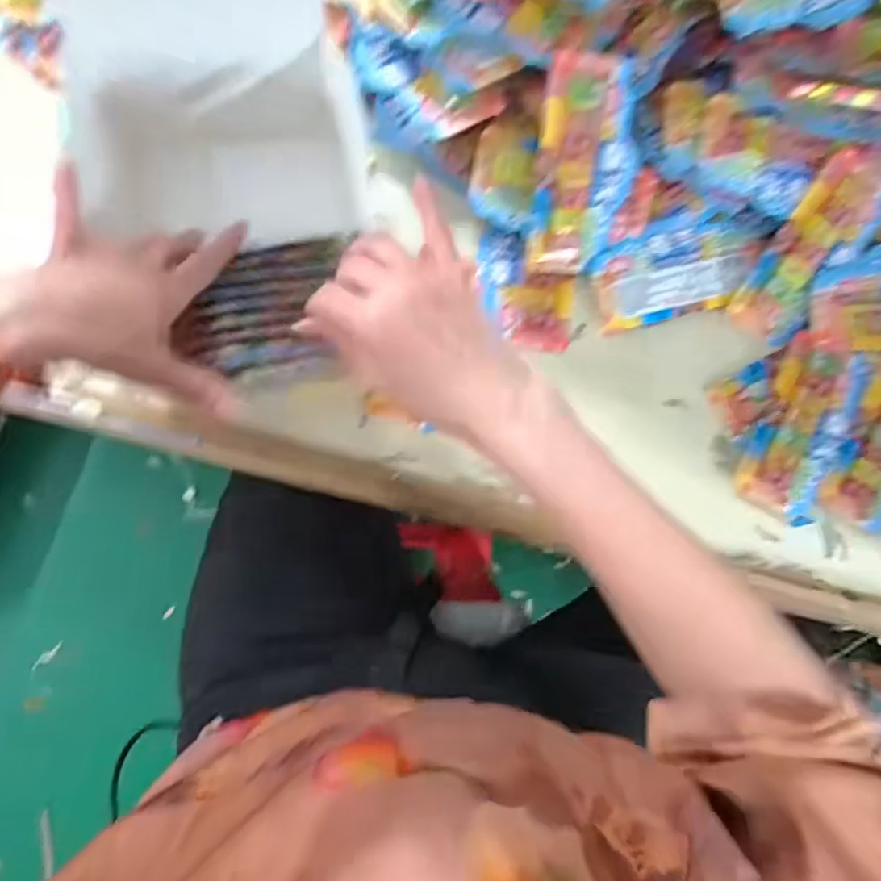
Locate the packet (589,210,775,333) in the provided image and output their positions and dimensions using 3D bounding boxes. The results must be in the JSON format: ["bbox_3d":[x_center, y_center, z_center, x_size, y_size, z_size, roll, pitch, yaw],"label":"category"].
[{"bbox_3d":[0.195,-0.142,0.470,0.137,0.024,0.077,-15,86,-7],"label":"packet"}]

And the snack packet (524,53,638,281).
[{"bbox_3d":[0.112,-0.203,0.433,0.077,0.013,0.147,-4,115,-14],"label":"snack packet"}]

